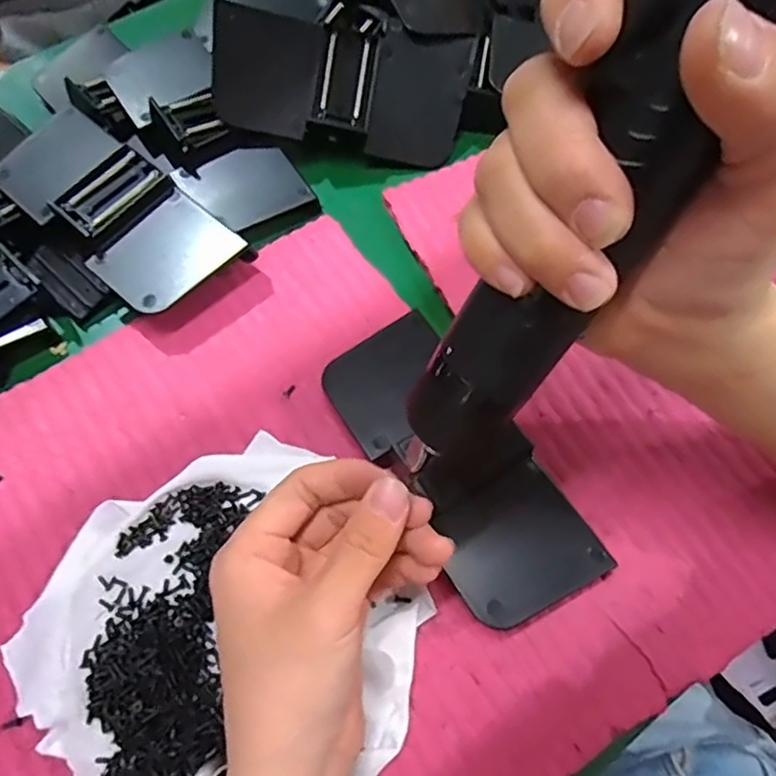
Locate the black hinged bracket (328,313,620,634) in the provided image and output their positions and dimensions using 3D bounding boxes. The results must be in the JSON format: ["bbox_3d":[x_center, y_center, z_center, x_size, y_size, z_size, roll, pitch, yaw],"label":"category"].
[{"bbox_3d":[0.033,0.038,0.306,0.070,0.010,0.158,-35,72,-16],"label":"black hinged bracket"}]

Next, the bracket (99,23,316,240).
[{"bbox_3d":[-0.121,-0.166,0.408,0.075,0.041,0.163,-32,69,-15],"label":"bracket"}]

